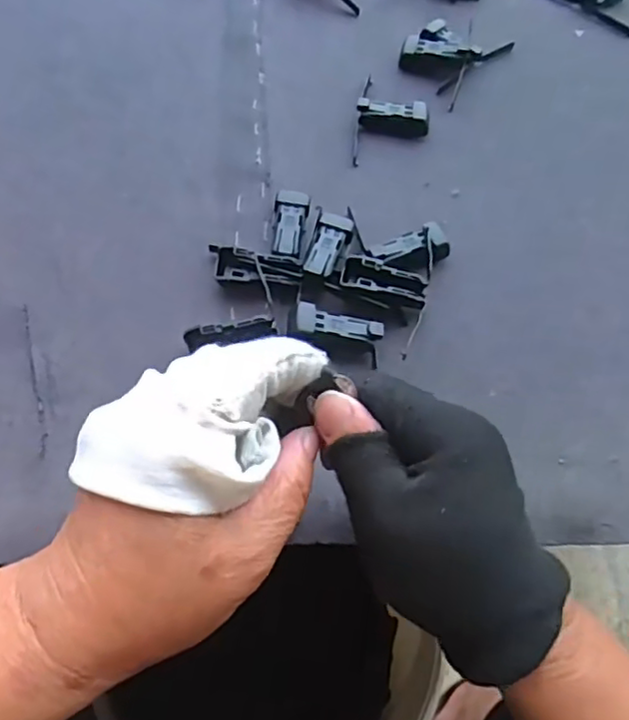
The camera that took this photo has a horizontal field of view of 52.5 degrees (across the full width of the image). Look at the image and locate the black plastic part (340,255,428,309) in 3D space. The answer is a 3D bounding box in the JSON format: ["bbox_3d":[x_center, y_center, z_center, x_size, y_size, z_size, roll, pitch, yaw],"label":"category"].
[{"bbox_3d":[0.037,-0.039,0.350,0.046,0.021,0.023,14,61,4],"label":"black plastic part"}]

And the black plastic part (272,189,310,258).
[{"bbox_3d":[-0.014,-0.075,0.368,0.019,0.015,0.047,3,61,-2],"label":"black plastic part"}]

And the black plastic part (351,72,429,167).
[{"bbox_3d":[0.052,-0.163,0.424,0.048,0.014,0.079,7,60,-1],"label":"black plastic part"}]

